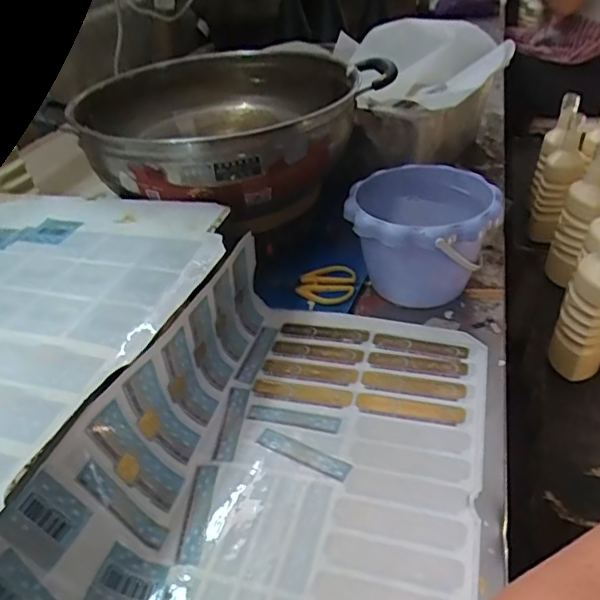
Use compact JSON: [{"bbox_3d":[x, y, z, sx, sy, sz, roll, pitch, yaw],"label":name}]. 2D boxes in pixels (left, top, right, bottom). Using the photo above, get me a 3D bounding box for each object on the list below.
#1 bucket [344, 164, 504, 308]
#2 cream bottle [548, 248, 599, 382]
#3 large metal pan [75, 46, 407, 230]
[{"bbox_3d":[0.132,-0.068,0.619,0.144,0.116,0.168,3,38,13],"label":"bucket"},{"bbox_3d":[0.423,-0.003,0.826,0.075,0.239,0.095,15,42,27],"label":"cream bottle"},{"bbox_3d":[-0.079,-0.204,0.670,0.304,0.107,0.323,-5,37,3],"label":"large metal pan"}]

